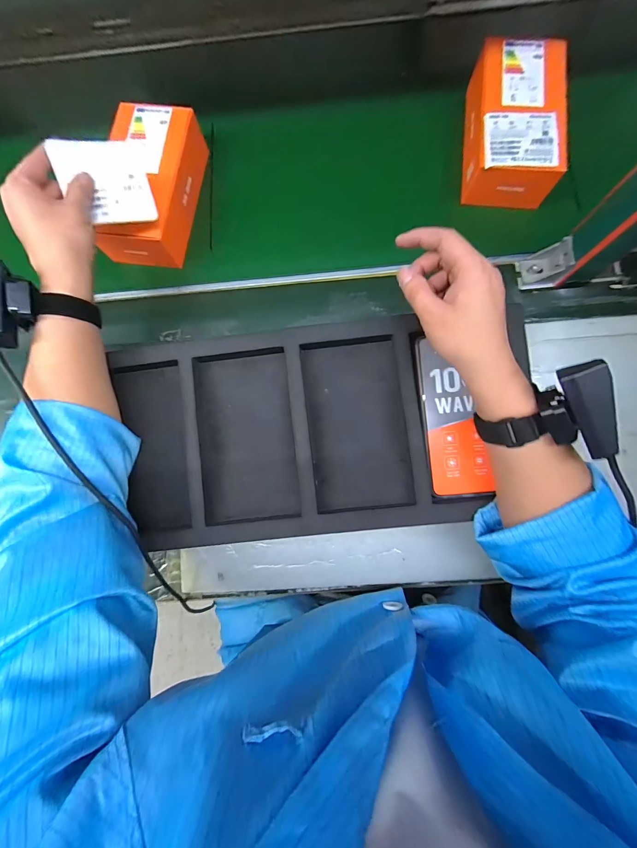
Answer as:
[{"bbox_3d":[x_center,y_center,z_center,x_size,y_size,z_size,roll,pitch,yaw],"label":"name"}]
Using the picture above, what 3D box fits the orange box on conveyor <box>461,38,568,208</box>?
[{"bbox_3d":[0.248,-0.392,0.416,0.116,0.061,0.204,6,81,4],"label":"orange box on conveyor"}]

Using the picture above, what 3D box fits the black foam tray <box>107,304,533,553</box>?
[{"bbox_3d":[0.004,0.004,0.336,0.416,0.032,0.215,-7,81,2],"label":"black foam tray"}]

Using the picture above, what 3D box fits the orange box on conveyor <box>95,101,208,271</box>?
[{"bbox_3d":[-0.219,-0.308,0.412,0.098,0.058,0.194,7,81,4],"label":"orange box on conveyor"}]

